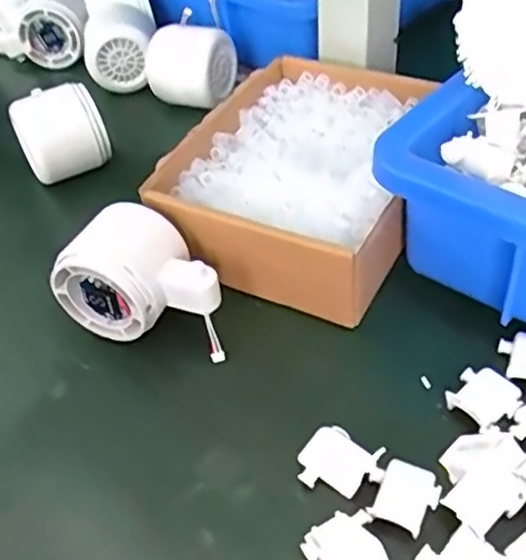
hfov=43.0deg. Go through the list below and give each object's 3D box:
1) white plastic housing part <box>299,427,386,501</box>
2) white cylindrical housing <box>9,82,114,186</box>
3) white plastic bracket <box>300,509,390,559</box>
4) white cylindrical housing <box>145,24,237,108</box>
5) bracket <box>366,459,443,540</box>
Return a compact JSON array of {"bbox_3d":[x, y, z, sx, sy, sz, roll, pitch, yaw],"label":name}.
[{"bbox_3d":[0.032,0.080,0.293,0.031,0.008,0.029,24,54,27],"label":"white plastic housing part"},{"bbox_3d":[-0.140,-0.103,0.463,0.055,0.050,0.061,-25,48,-16],"label":"white cylindrical housing"},{"bbox_3d":[0.035,0.107,0.262,0.028,0.004,0.034,-32,51,-22],"label":"white plastic bracket"},{"bbox_3d":[-0.058,-0.167,0.513,0.064,0.051,0.048,8,48,15],"label":"white cylindrical housing"},{"bbox_3d":[0.060,0.090,0.278,0.023,0.005,0.029,18,51,23],"label":"bracket"}]

